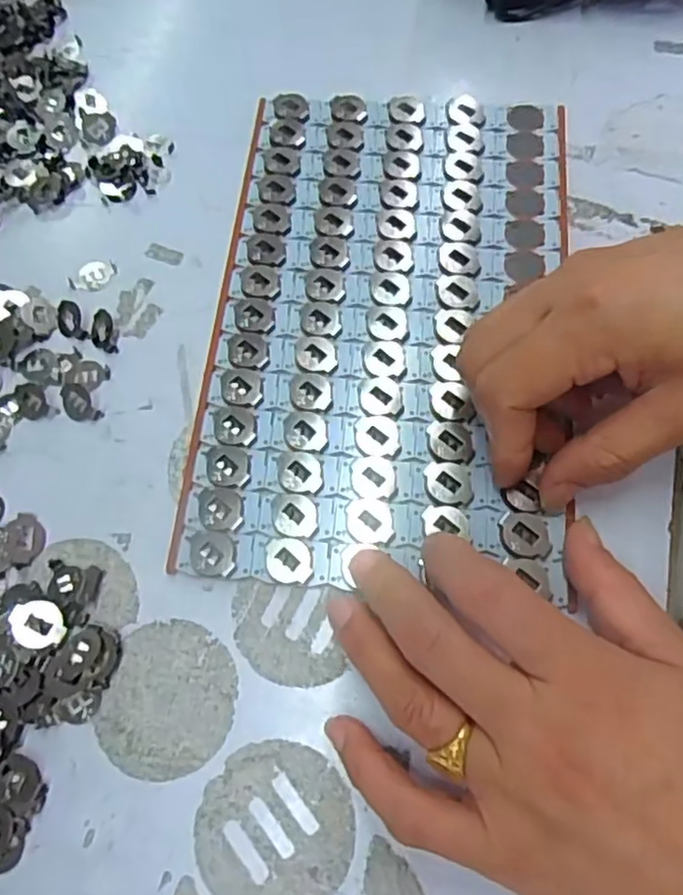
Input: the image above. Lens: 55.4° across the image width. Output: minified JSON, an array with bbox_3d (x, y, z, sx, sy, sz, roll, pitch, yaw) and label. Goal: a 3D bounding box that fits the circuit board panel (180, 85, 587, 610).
[{"bbox_3d":[0.020,-0.063,0.293,0.153,0.007,0.248,5,69,4],"label":"circuit board panel"}]

